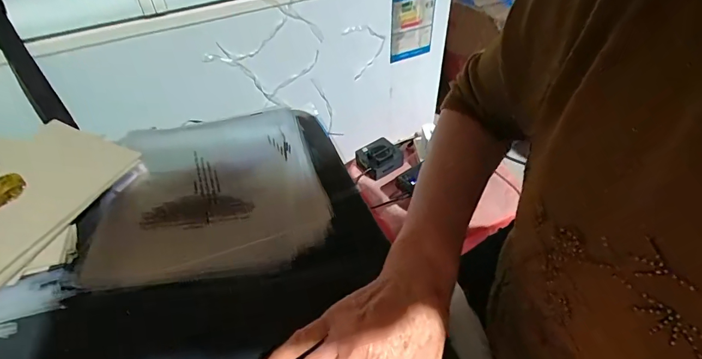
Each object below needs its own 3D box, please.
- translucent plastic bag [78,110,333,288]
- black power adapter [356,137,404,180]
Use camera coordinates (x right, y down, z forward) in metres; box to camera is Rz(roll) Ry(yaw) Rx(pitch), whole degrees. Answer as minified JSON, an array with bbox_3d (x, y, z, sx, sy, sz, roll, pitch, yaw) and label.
[{"bbox_3d":[-0.161,0.007,0.447,0.244,0.028,0.221,-13,46,-7],"label":"translucent plastic bag"},{"bbox_3d":[0.060,-0.048,0.831,0.095,0.040,0.073,-24,49,-17],"label":"black power adapter"}]

